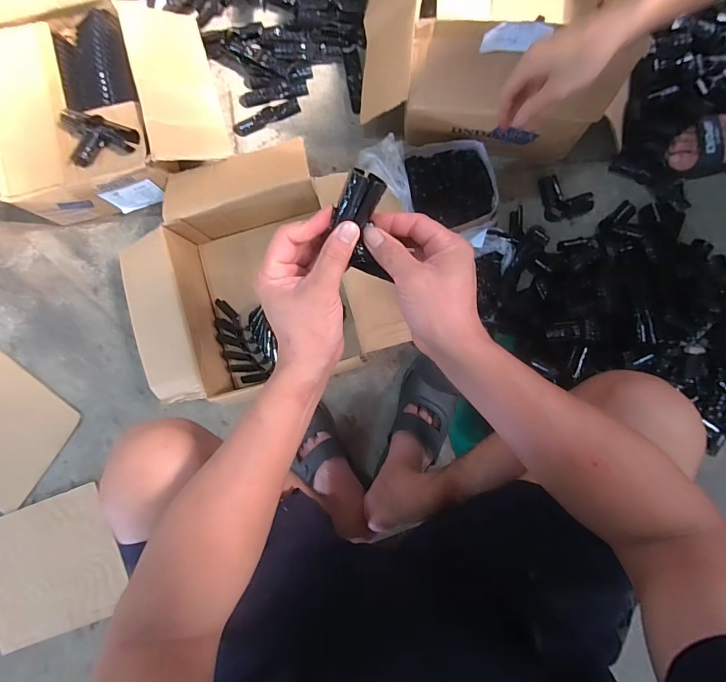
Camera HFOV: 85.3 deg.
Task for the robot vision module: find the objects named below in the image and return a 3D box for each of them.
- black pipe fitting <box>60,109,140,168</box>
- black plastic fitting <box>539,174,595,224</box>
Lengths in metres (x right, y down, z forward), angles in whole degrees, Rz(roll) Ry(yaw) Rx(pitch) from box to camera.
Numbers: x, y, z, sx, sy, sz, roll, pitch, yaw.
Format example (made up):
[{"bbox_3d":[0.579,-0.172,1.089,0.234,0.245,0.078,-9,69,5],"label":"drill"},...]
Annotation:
[{"bbox_3d":[-0.465,-0.340,0.677,0.138,0.030,0.086,17,91,5],"label":"black pipe fitting"},{"bbox_3d":[0.382,-0.273,0.740,0.088,0.031,0.081,-13,87,3],"label":"black plastic fitting"}]

